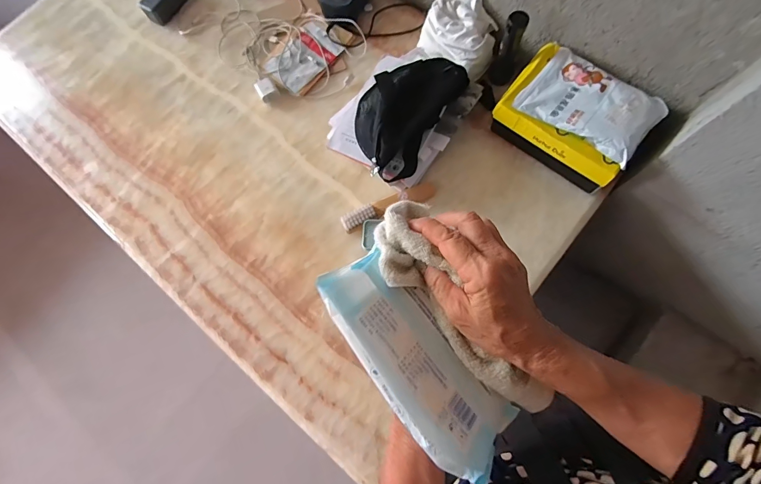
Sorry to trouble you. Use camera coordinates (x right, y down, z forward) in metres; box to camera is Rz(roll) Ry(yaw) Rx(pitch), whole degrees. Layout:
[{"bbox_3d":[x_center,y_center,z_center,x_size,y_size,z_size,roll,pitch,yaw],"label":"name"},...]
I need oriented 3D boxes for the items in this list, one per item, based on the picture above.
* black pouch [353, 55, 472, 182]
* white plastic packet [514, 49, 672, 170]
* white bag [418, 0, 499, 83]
[{"bbox_3d":[0.040,-0.268,0.762,0.182,0.054,0.273,29,77,9],"label":"black pouch"},{"bbox_3d":[0.391,-0.259,0.692,0.227,0.040,0.157,40,80,11],"label":"white plastic packet"},{"bbox_3d":[0.177,-0.453,0.819,0.172,0.071,0.134,34,78,10],"label":"white bag"}]

